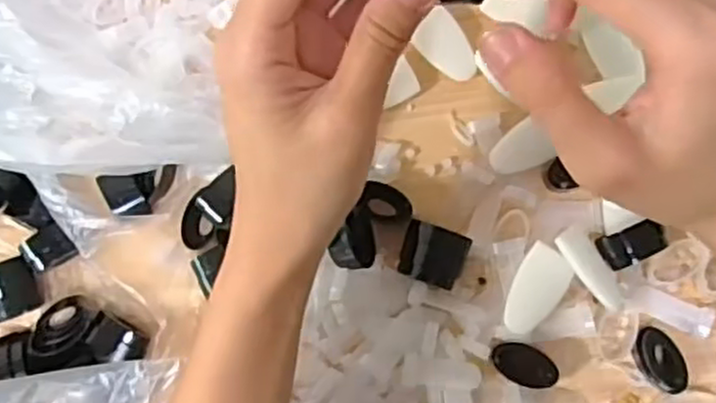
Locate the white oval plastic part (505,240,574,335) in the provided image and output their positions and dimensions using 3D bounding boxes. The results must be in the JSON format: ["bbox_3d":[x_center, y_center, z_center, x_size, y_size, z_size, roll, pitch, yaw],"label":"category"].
[{"bbox_3d":[0.088,0.045,0.377,0.024,0.007,0.044,32,90,10],"label":"white oval plastic part"}]

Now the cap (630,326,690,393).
[{"bbox_3d":[0.145,0.076,0.361,0.019,0.010,0.032,-33,81,4],"label":"cap"}]

